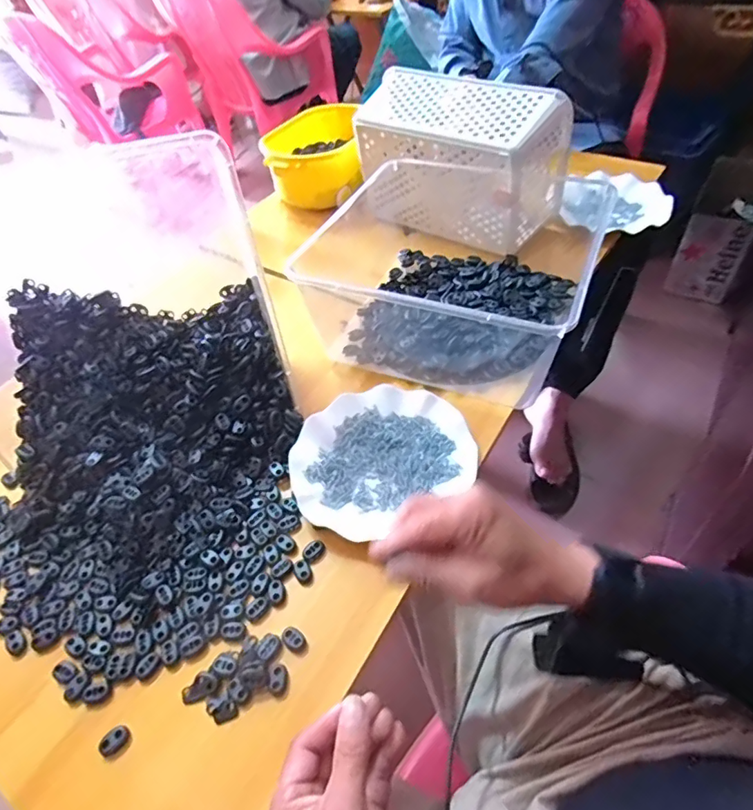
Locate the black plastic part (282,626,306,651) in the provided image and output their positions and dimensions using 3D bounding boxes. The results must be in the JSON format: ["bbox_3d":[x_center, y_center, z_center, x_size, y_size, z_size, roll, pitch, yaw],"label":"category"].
[{"bbox_3d":[-0.068,0.194,0.427,0.021,0.008,0.015,34,60,31],"label":"black plastic part"}]

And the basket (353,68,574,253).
[{"bbox_3d":[0.117,-0.366,0.758,0.282,0.162,0.140,26,56,27],"label":"basket"}]

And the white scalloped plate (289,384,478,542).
[{"bbox_3d":[0.001,0.047,0.530,0.181,0.017,0.157,-26,51,-15],"label":"white scalloped plate"}]

